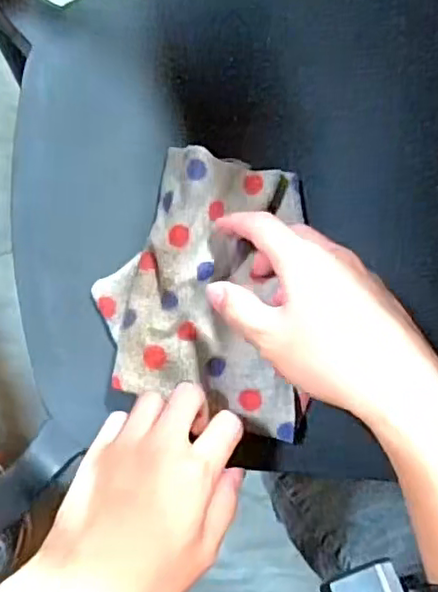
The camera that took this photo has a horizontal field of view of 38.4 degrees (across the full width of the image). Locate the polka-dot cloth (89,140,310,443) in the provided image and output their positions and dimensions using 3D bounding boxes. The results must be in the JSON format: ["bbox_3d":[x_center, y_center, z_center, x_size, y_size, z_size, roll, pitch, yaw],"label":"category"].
[{"bbox_3d":[-0.008,-0.001,0.388,0.122,0.033,0.168,1,85,-7],"label":"polka-dot cloth"}]

